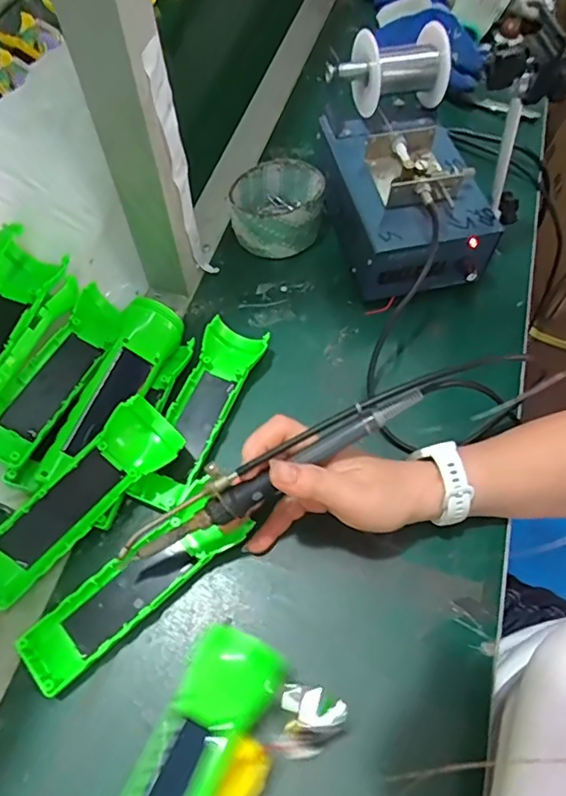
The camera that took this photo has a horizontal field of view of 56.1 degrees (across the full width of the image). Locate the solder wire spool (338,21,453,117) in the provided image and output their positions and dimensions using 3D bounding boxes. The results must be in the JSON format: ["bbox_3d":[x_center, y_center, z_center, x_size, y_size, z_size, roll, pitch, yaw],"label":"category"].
[{"bbox_3d":[0.101,-0.293,0.478,0.080,0.057,0.064,-12,62,-13],"label":"solder wire spool"}]

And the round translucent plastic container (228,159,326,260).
[{"bbox_3d":[-0.005,-0.181,0.510,0.083,0.051,0.079,0,61,0],"label":"round translucent plastic container"}]

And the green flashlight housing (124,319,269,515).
[{"bbox_3d":[-0.065,0.007,0.416,0.049,0.035,0.160,24,60,7],"label":"green flashlight housing"}]

